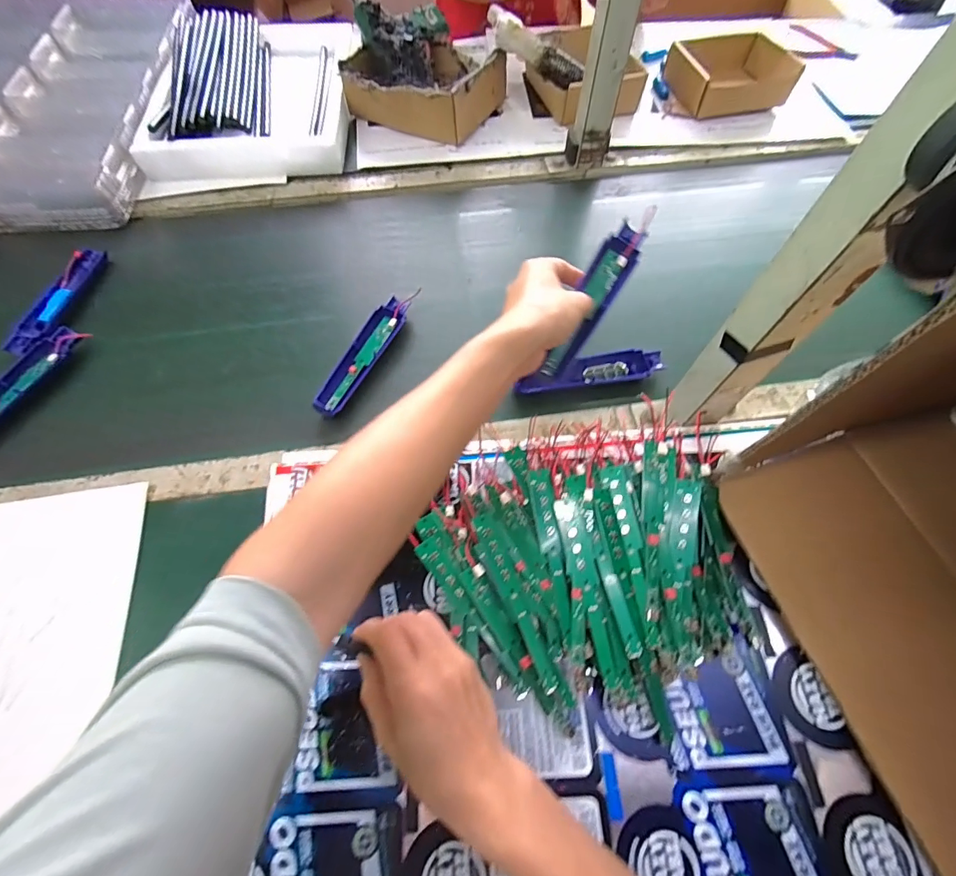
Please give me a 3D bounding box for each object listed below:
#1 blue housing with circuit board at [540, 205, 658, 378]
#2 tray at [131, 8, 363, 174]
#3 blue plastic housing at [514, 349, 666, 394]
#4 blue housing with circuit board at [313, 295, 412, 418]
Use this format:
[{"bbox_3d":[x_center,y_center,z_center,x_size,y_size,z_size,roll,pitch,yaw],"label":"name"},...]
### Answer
[{"bbox_3d":[0.113,-0.135,0.414,0.034,0.024,0.176,28,90,12],"label":"blue housing with circuit board"},{"bbox_3d":[-0.349,-0.550,0.695,0.285,0.063,0.371,-1,63,-2],"label":"tray"},{"bbox_3d":[0.125,-0.077,0.487,0.167,0.018,0.041,-7,63,-5],"label":"blue plastic housing"},{"bbox_3d":[-0.131,-0.094,0.495,0.034,0.023,0.168,26,65,11],"label":"blue housing with circuit board"}]

